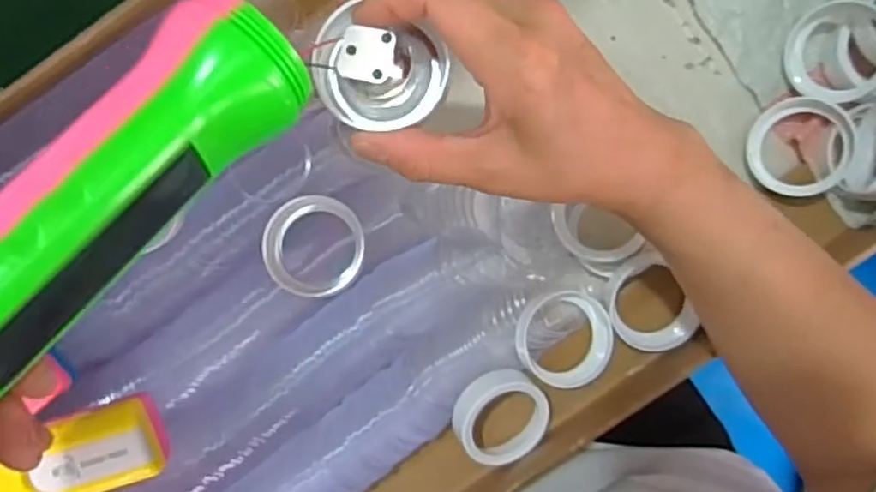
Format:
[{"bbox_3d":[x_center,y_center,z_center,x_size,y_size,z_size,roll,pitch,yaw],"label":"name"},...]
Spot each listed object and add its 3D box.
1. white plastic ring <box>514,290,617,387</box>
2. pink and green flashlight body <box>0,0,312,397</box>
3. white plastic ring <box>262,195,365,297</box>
[{"bbox_3d":[0.072,0.052,0.392,0.054,0.022,0.053,0,90,3],"label":"white plastic ring"},{"bbox_3d":[-0.103,-0.017,0.213,0.041,0.040,0.146,37,76,5],"label":"pink and green flashlight body"},{"bbox_3d":[-0.067,0.000,0.375,0.052,0.023,0.054,0,90,3],"label":"white plastic ring"}]

